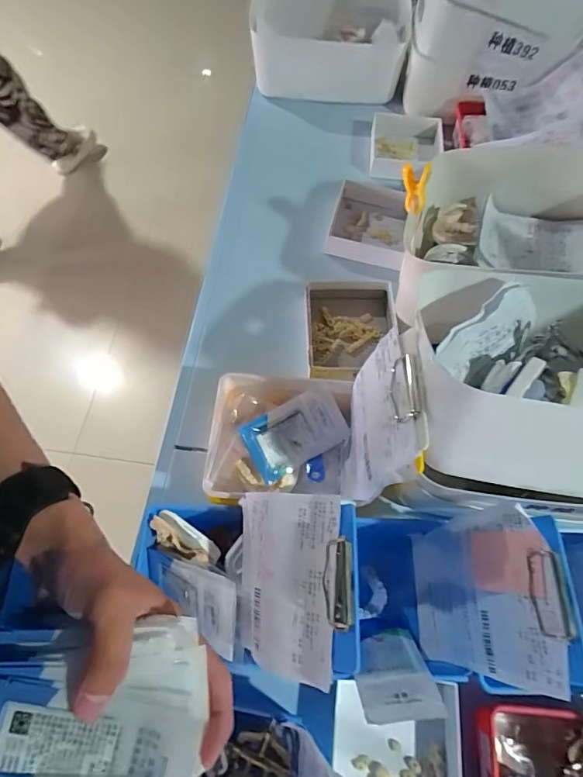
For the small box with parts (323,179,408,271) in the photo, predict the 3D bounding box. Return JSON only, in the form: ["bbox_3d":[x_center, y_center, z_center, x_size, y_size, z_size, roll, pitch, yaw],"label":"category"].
[{"bbox_3d":[0.128,-0.260,0.704,0.125,0.045,0.126,14,65,5],"label":"small box with parts"}]

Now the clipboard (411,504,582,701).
[{"bbox_3d":[0.184,0.199,0.429,0.028,0.201,0.137,7,65,-12],"label":"clipboard"}]

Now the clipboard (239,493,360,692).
[{"bbox_3d":[-0.001,0.170,0.394,0.141,0.022,0.144,-13,64,38],"label":"clipboard"}]

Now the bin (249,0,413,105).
[{"bbox_3d":[0.059,-0.552,0.706,0.249,0.174,0.091,21,66,8],"label":"bin"}]

